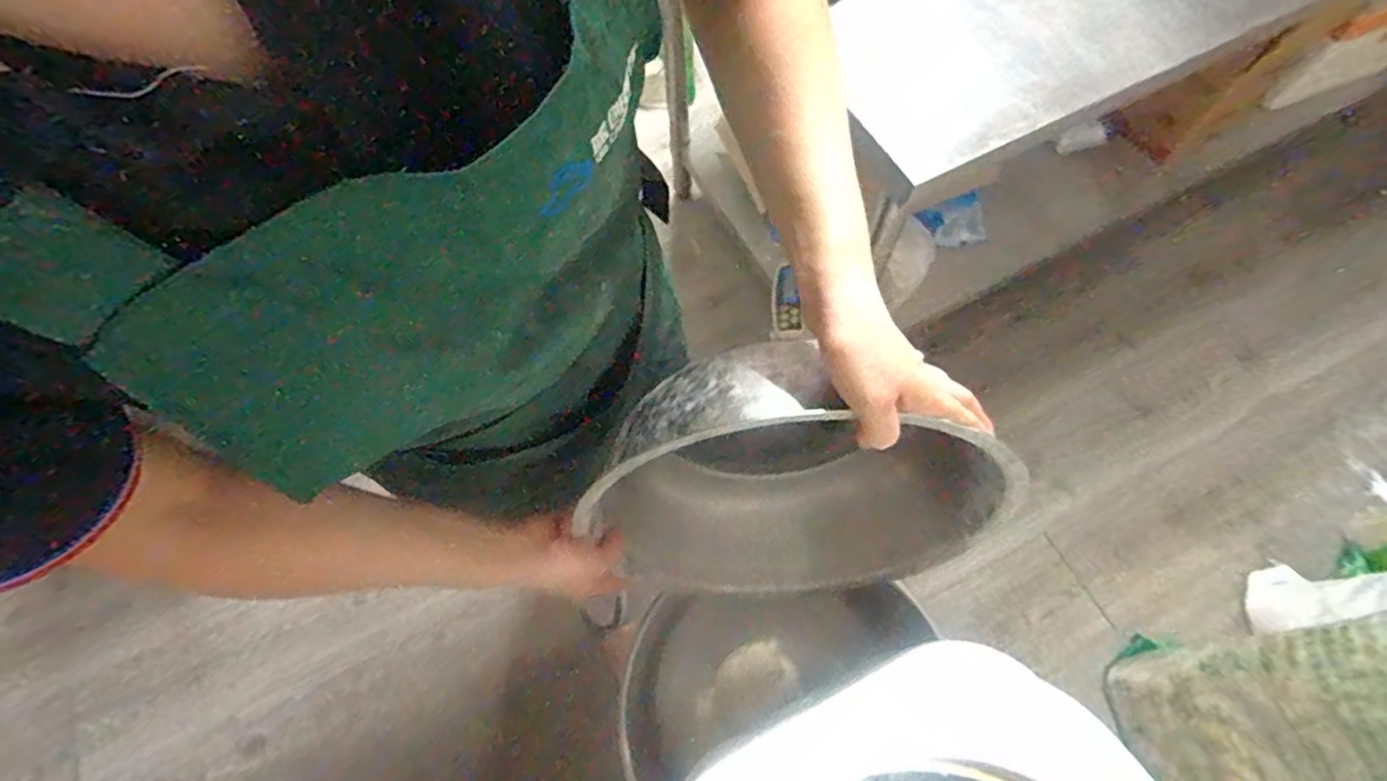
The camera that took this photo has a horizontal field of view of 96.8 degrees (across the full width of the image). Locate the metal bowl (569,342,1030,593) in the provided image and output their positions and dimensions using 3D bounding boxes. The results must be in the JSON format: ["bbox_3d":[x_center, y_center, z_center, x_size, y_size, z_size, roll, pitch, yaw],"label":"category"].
[{"bbox_3d":[0.079,0.080,0.516,0.291,0.305,0.133,0,66,2],"label":"metal bowl"}]

